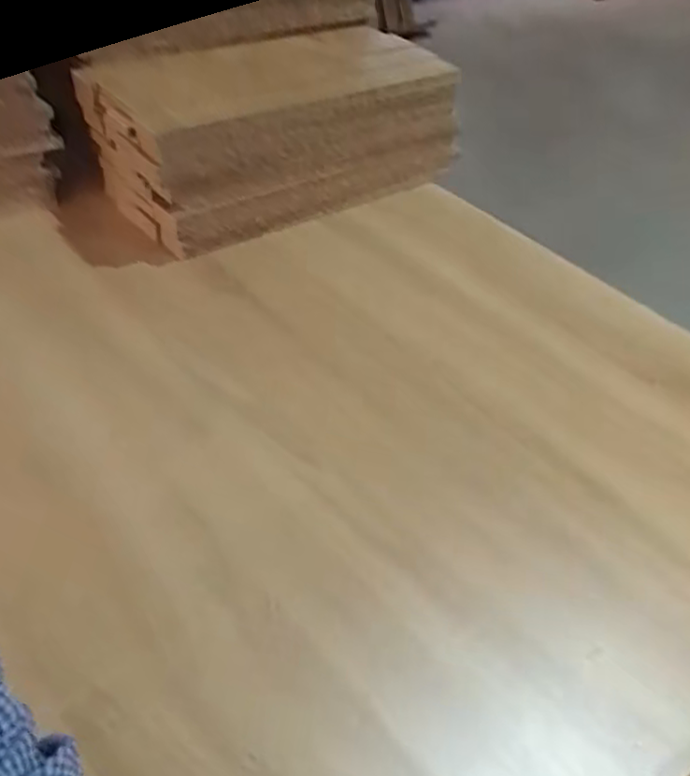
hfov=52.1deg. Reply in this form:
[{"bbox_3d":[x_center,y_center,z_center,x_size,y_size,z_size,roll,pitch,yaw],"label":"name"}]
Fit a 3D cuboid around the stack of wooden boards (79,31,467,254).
[{"bbox_3d":[-0.071,-0.337,0.934,0.457,0.167,0.217,-27,51,-32],"label":"stack of wooden boards"}]

